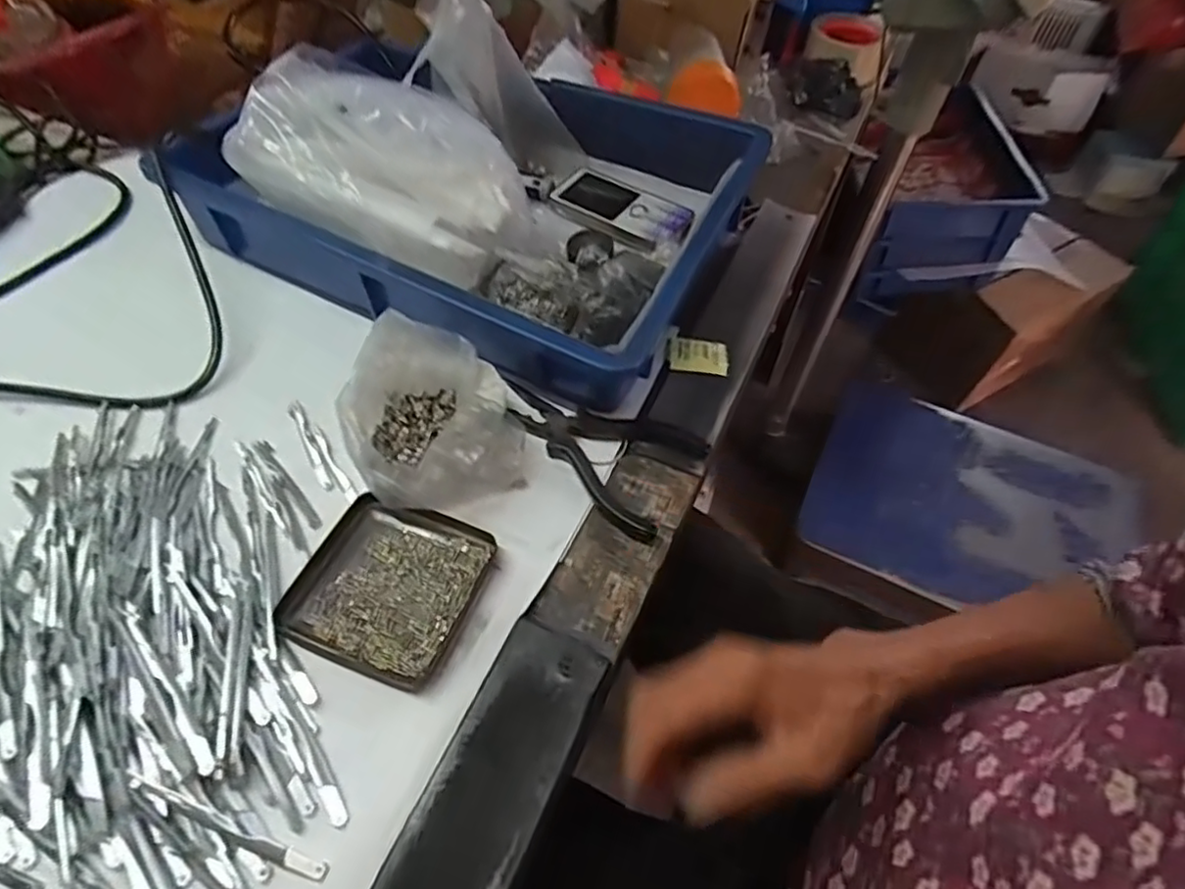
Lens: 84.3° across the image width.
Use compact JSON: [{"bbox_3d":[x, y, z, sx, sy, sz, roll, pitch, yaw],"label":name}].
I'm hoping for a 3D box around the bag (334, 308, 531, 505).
[{"bbox_3d":[-0.103,-0.020,0.418,0.103,0.063,0.113,-11,52,-11],"label":"bag"}]

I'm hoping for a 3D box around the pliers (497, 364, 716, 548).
[{"bbox_3d":[-0.009,-0.006,0.439,0.154,0.012,0.078,28,55,19],"label":"pliers"}]

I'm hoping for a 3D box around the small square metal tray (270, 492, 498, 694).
[{"bbox_3d":[-0.119,0.078,0.375,0.098,0.011,0.095,17,52,11],"label":"small square metal tray"}]

